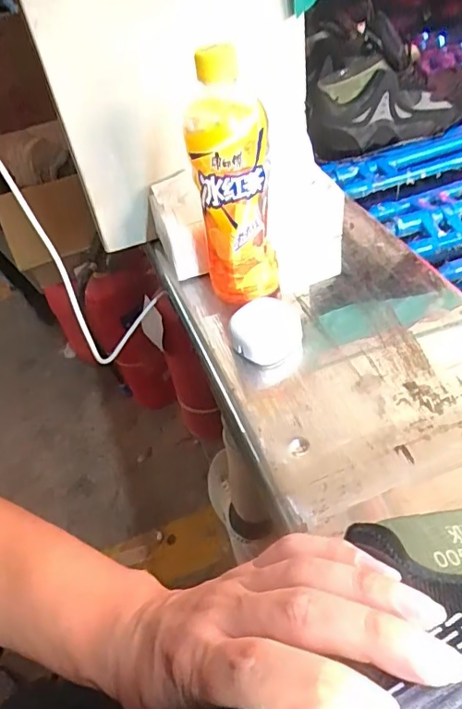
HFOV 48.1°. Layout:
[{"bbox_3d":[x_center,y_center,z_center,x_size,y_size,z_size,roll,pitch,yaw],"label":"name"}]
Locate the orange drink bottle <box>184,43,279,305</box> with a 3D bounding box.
[{"bbox_3d":[0.002,-0.128,0.414,0.060,0.188,0.055,-8,45,2],"label":"orange drink bottle"}]

